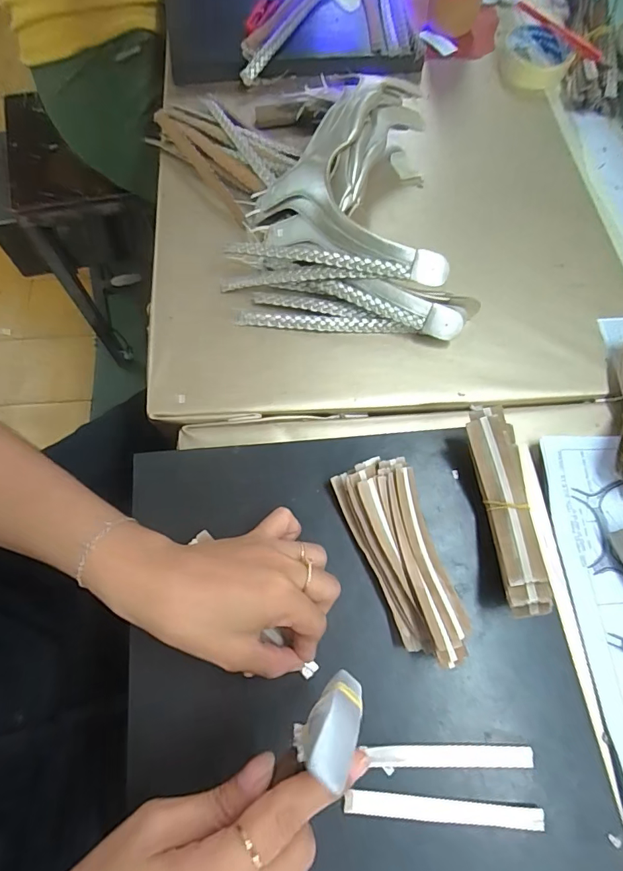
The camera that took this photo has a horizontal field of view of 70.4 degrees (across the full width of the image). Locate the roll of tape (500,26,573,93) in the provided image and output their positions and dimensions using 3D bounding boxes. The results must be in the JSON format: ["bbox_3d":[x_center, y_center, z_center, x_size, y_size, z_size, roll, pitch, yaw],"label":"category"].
[{"bbox_3d":[0.282,-0.476,0.557,0.079,0.024,0.095,11,70,2],"label":"roll of tape"}]

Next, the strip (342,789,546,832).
[{"bbox_3d":[0.081,0.232,0.272,0.121,0.005,0.012,6,70,0],"label":"strip"}]

